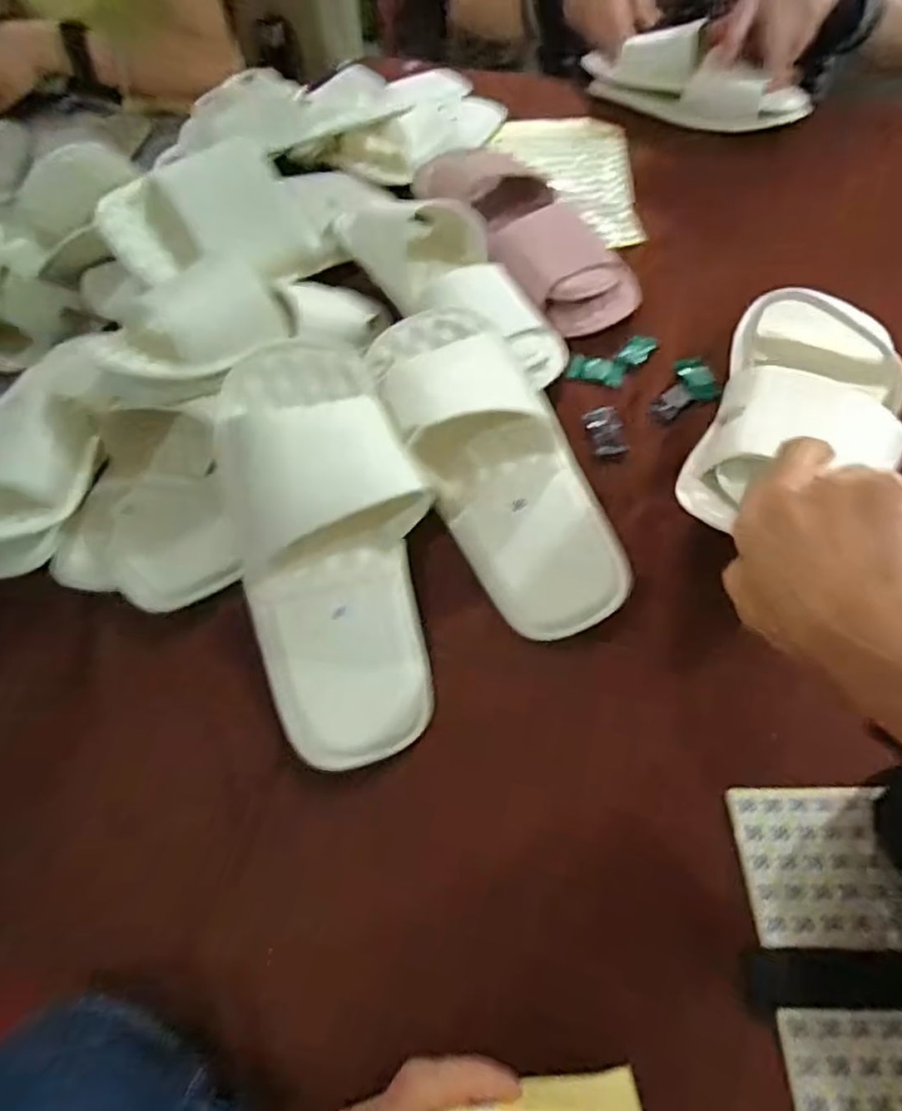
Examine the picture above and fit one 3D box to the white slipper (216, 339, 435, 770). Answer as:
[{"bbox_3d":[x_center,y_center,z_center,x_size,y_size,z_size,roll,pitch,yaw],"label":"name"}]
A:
[{"bbox_3d":[-0.072,-0.008,0.392,0.119,0.049,0.263,-11,82,-3],"label":"white slipper"}]

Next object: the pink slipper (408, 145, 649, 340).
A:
[{"bbox_3d":[0.065,-0.293,0.561,0.103,0.055,0.245,-32,63,-14],"label":"pink slipper"}]

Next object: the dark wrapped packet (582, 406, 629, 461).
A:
[{"bbox_3d":[0.118,-0.093,0.474,0.028,0.005,0.046,-11,60,-3],"label":"dark wrapped packet"}]

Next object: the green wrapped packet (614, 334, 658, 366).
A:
[{"bbox_3d":[0.155,-0.170,0.517,0.022,0.004,0.035,30,66,19],"label":"green wrapped packet"}]

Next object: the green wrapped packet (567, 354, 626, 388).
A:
[{"bbox_3d":[0.119,-0.152,0.508,0.044,0.006,0.030,12,62,10],"label":"green wrapped packet"}]

